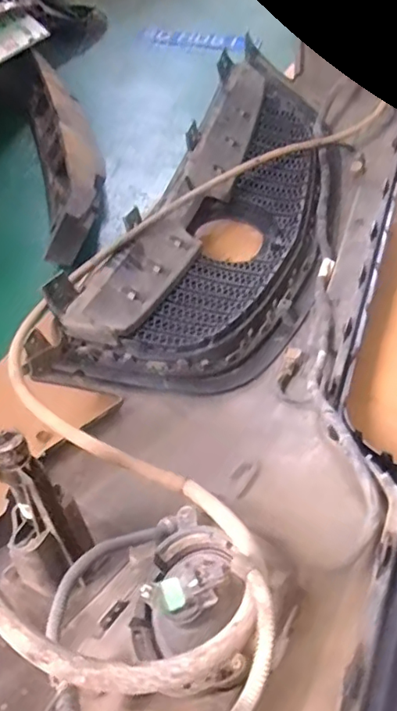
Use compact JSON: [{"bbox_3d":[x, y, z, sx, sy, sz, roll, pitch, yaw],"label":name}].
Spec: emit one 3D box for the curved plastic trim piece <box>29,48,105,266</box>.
[{"bbox_3d":[-0.302,-0.479,1.241,0.146,0.125,0.819,-9,48,-12],"label":"curved plastic trim piece"}]

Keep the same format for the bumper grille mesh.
[{"bbox_3d":[0.067,-0.237,0.991,0.330,0.151,0.894,18,50,12],"label":"bumper grille mesh"}]

